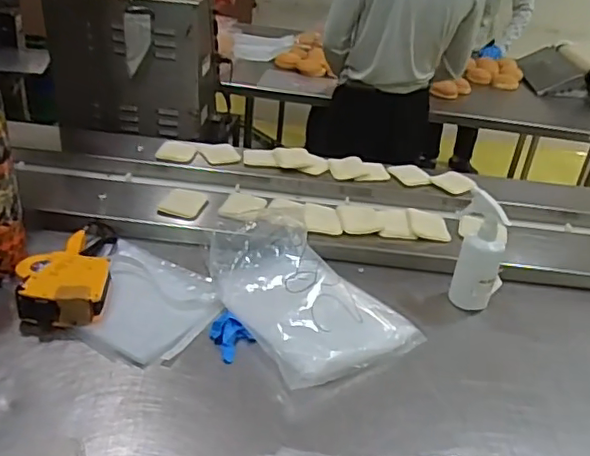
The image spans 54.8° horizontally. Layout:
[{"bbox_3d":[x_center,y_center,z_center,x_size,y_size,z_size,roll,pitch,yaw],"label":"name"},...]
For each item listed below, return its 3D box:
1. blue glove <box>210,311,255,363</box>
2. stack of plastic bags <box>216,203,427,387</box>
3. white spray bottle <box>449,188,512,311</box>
[{"bbox_3d":[-0.108,0.172,0.913,0.063,0.025,0.078,-21,40,-39],"label":"blue glove"},{"bbox_3d":[0.002,0.094,0.995,0.255,0.107,0.387,-15,36,-33],"label":"stack of plastic bags"},{"bbox_3d":[0.331,0.047,1.023,0.089,0.210,0.071,19,32,20],"label":"white spray bottle"}]

